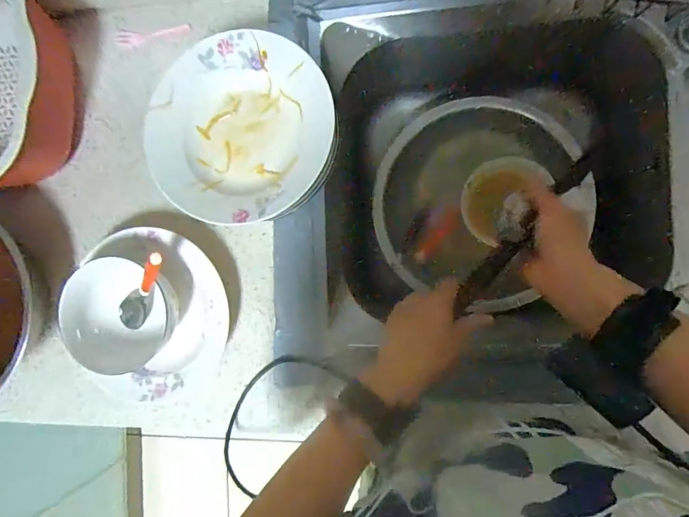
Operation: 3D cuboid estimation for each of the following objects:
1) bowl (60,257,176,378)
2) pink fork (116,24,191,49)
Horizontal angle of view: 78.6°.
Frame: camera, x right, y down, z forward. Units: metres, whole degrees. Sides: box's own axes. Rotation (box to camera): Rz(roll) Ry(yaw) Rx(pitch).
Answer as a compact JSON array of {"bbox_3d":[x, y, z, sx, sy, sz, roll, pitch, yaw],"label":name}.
[{"bbox_3d":[-0.258,0.066,0.472,0.113,0.049,0.102,43,96,6],"label":"bowl"},{"bbox_3d":[-0.236,-0.274,0.517,0.092,0.009,0.020,-4,89,8],"label":"pink fork"}]

